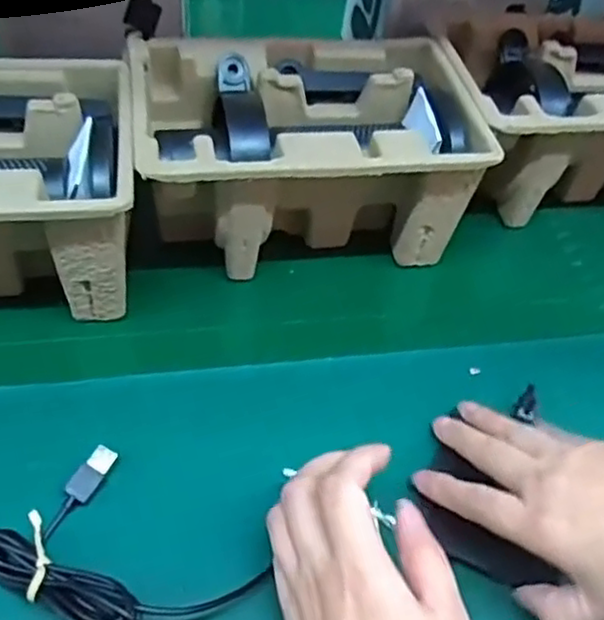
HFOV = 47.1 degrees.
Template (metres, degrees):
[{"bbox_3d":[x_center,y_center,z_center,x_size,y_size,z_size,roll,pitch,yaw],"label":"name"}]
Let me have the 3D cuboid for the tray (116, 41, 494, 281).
[{"bbox_3d":[0.002,-0.108,0.484,0.221,0.106,0.139,-8,52,-11],"label":"tray"}]

